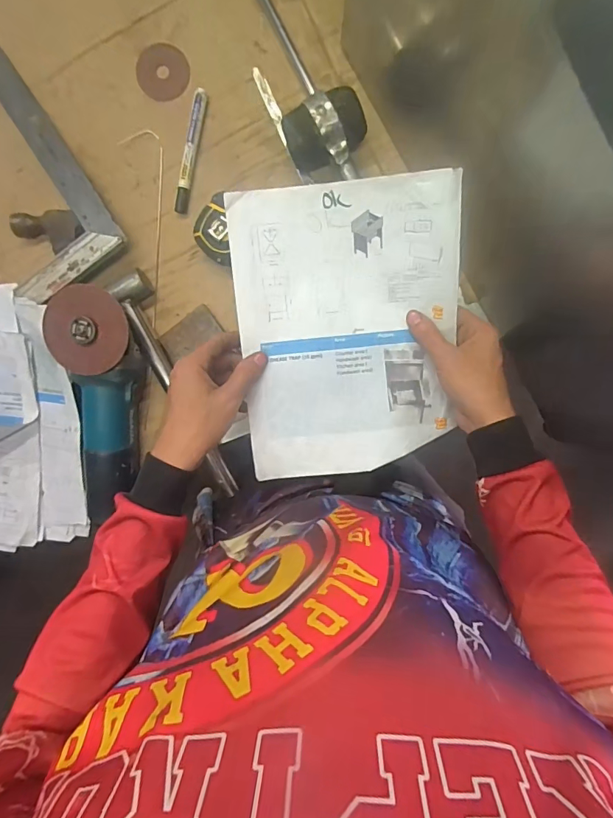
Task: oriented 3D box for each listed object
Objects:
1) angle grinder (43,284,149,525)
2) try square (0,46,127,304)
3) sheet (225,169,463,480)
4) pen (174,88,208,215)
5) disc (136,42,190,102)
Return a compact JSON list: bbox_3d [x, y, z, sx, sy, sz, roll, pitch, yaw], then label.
[{"bbox_3d":[-0.246,-0.008,0.528,0.089,0.072,0.266,3,107,2],"label":"angle grinder"},{"bbox_3d":[-0.353,-0.285,0.527,0.141,0.013,0.300,-34,85,-1],"label":"try square"},{"bbox_3d":[0.038,-0.075,0.415,0.207,0.077,0.264,-4,86,2],"label":"sheet"},{"bbox_3d":[-0.141,-0.313,0.529,0.015,0.013,0.139,15,100,3],"label":"pen"},{"bbox_3d":[-0.175,-0.408,0.527,0.063,0.004,0.063,0,94,0],"label":"disc"}]

